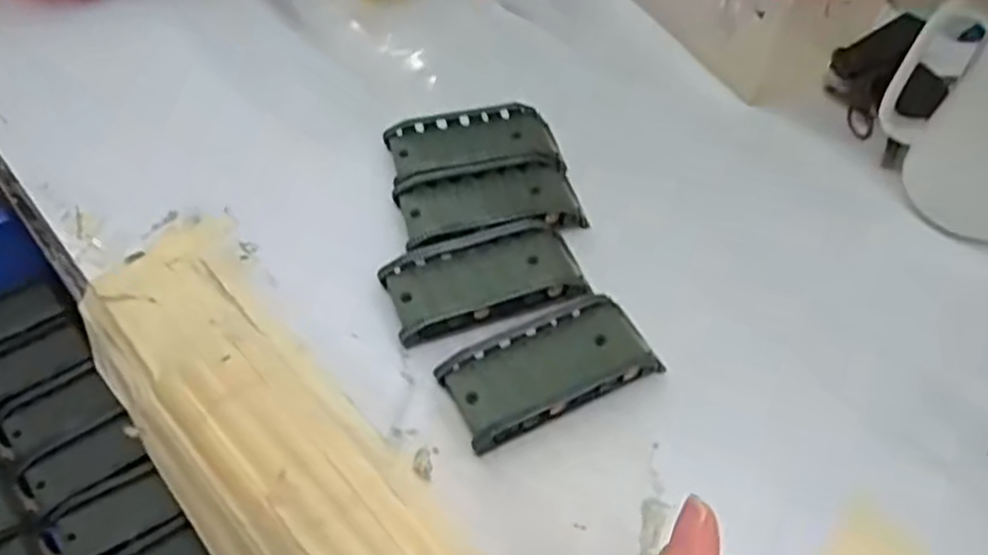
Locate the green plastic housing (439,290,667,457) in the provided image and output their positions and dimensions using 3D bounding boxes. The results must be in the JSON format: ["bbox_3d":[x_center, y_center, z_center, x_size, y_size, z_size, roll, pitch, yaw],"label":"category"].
[{"bbox_3d":[0.025,0.040,0.335,0.093,0.016,0.046,-22,56,-17],"label":"green plastic housing"}]

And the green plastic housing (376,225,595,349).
[{"bbox_3d":[-0.004,0.001,0.362,0.094,0.012,0.049,-15,55,-12],"label":"green plastic housing"}]

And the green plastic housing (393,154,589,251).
[{"bbox_3d":[-0.002,-0.041,0.393,0.095,0.014,0.049,-11,54,-10],"label":"green plastic housing"}]

